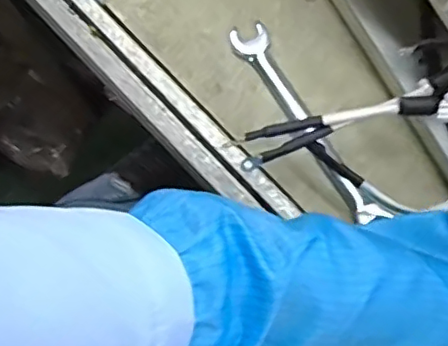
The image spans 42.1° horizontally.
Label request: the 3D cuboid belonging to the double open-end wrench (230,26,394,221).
[{"bbox_3d":[0.071,-0.045,0.496,0.030,0.014,0.203,-32,79,-6],"label":"double open-end wrench"}]

